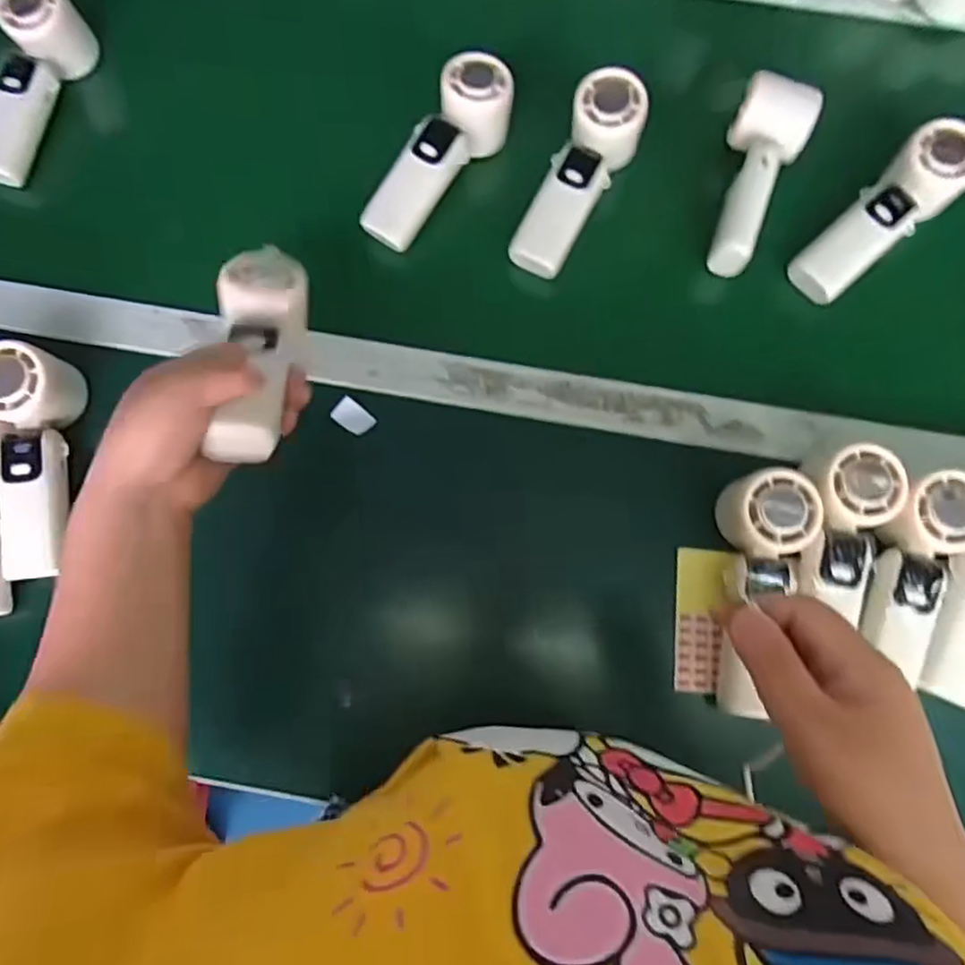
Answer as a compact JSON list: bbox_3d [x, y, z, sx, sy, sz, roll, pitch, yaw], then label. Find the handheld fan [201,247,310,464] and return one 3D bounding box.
[{"bbox_3d":[-0.144,-0.083,0.412,0.053,0.040,0.174,-6,54,-1],"label":"handheld fan"}]

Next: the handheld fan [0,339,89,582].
[{"bbox_3d":[-0.326,-0.022,0.473,0.061,0.049,0.154,0,93,0],"label":"handheld fan"}]

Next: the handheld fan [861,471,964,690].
[{"bbox_3d":[0.303,0.060,0.448,0.053,0.031,0.133,19,92,4],"label":"handheld fan"}]

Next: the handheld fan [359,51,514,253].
[{"bbox_3d":[-0.033,-0.266,0.519,0.062,0.051,0.170,29,79,7],"label":"handheld fan"}]

